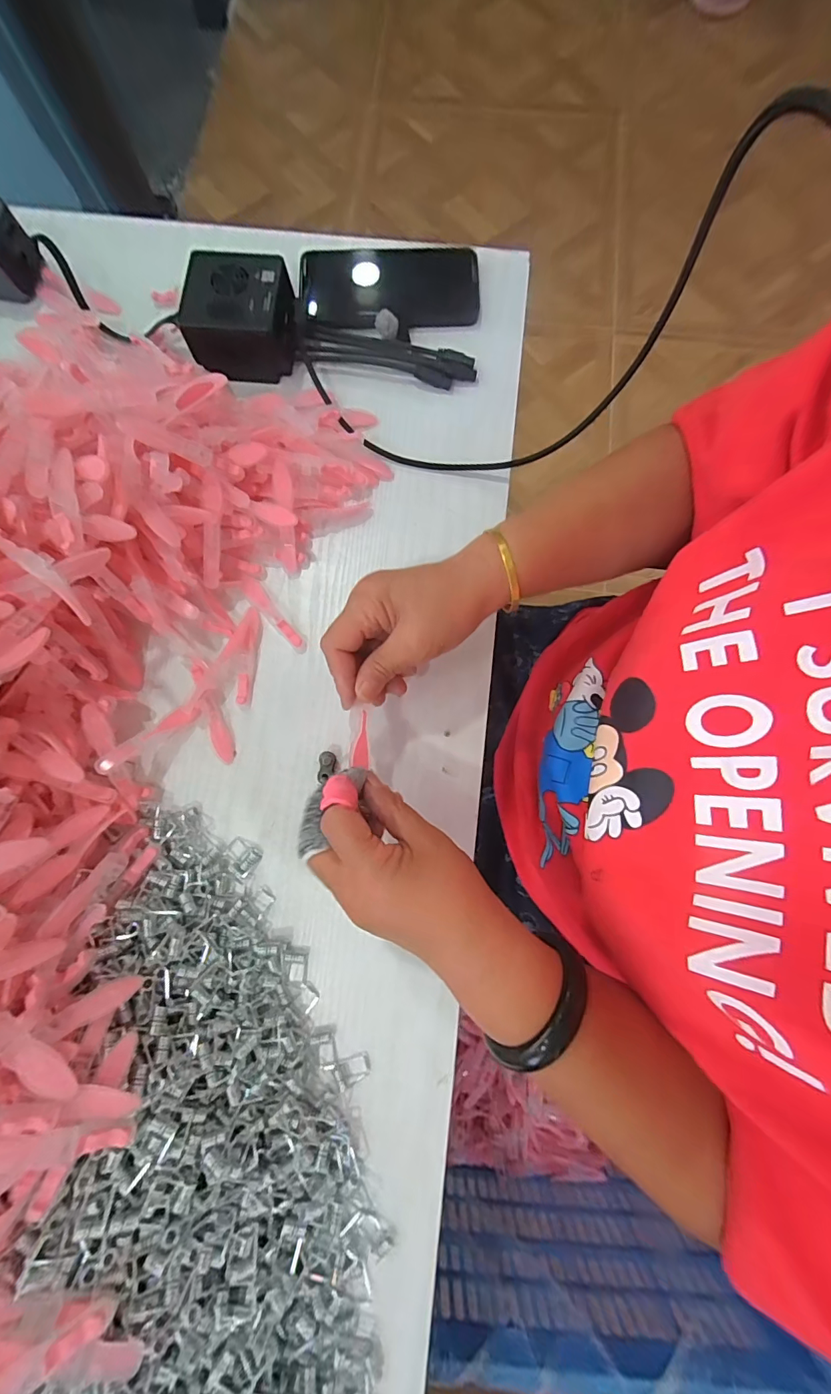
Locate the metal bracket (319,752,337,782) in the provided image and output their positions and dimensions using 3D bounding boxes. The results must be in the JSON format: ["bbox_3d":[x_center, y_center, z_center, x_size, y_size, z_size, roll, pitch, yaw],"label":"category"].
[{"bbox_3d":[-0.065,0.051,0.323,0.011,0.010,0.023,9,67,2],"label":"metal bracket"}]

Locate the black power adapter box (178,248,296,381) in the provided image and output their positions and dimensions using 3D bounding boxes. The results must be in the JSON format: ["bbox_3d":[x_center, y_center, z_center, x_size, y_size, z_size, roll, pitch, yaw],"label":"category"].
[{"bbox_3d":[-0.141,-0.315,0.365,0.082,0.044,0.072,-1,79,0],"label":"black power adapter box"}]

